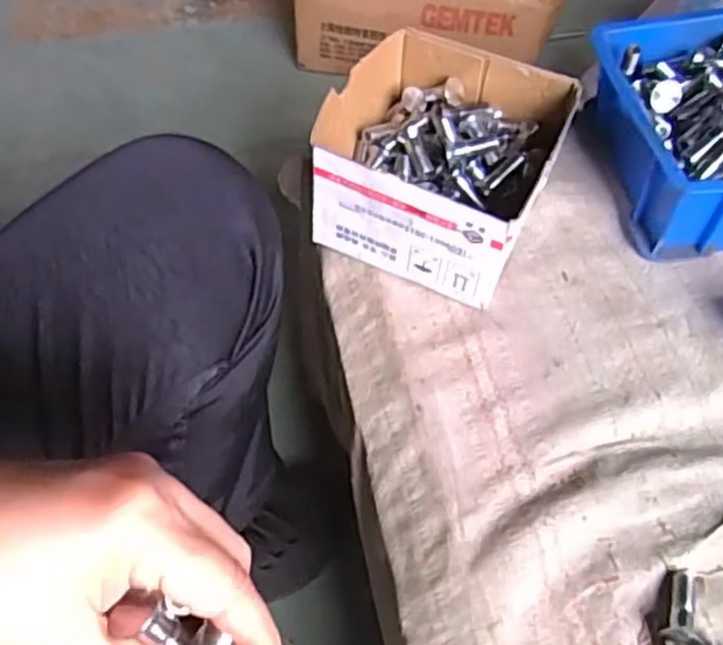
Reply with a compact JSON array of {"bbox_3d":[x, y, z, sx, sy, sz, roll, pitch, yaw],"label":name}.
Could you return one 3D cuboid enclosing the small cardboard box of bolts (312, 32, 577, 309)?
[{"bbox_3d":[0.051,-0.104,0.491,0.141,0.087,0.150,20,57,12],"label":"small cardboard box of bolts"}]

